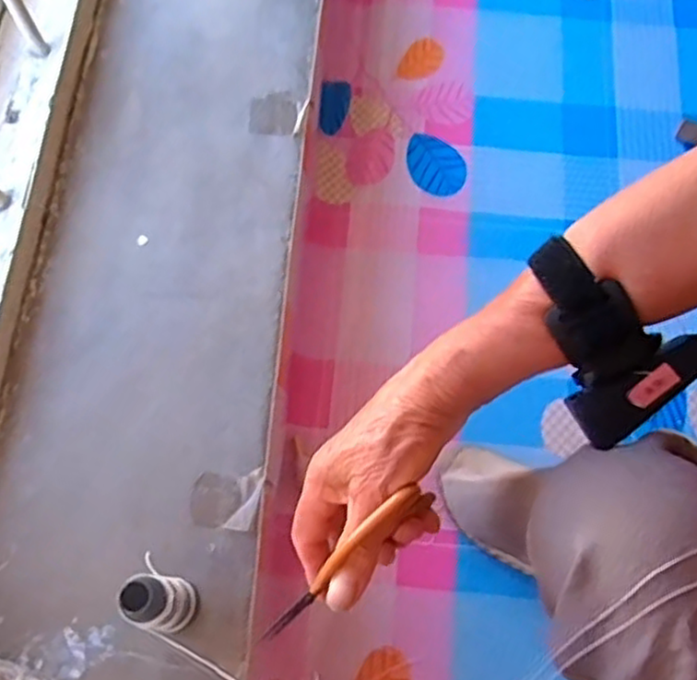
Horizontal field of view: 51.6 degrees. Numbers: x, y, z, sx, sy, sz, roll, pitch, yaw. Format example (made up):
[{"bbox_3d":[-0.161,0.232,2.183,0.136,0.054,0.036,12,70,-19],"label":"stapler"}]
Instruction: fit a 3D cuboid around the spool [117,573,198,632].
[{"bbox_3d":[-0.130,0.183,0.503,0.028,0.115,0.036,9,69,3],"label":"spool"}]

